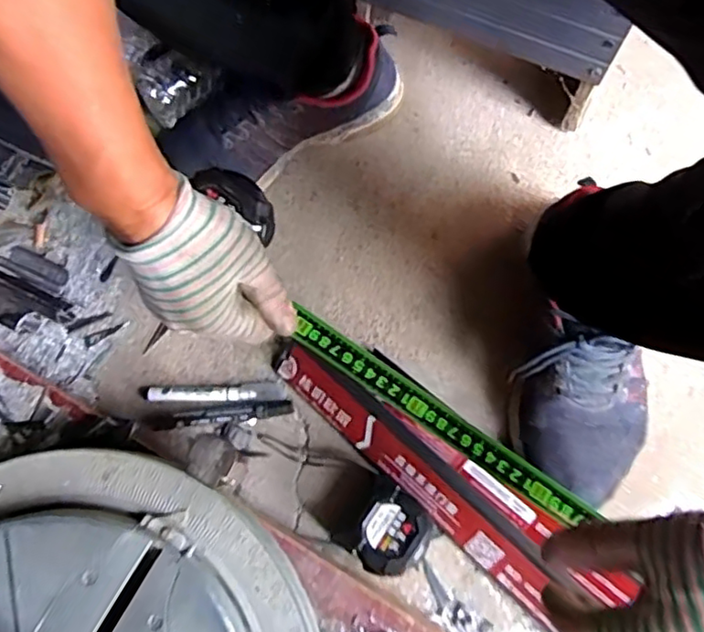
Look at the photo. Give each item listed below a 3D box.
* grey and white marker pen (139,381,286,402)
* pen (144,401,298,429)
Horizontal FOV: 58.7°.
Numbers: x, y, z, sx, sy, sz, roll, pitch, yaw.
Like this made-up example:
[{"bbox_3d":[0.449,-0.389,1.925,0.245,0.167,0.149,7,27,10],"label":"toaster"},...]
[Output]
[{"bbox_3d":[-0.129,0.071,0.577,0.132,0.014,0.019,-1,74,-1],"label":"grey and white marker pen"},{"bbox_3d":[-0.121,0.089,0.568,0.133,0.015,0.018,-5,74,-2],"label":"pen"}]

